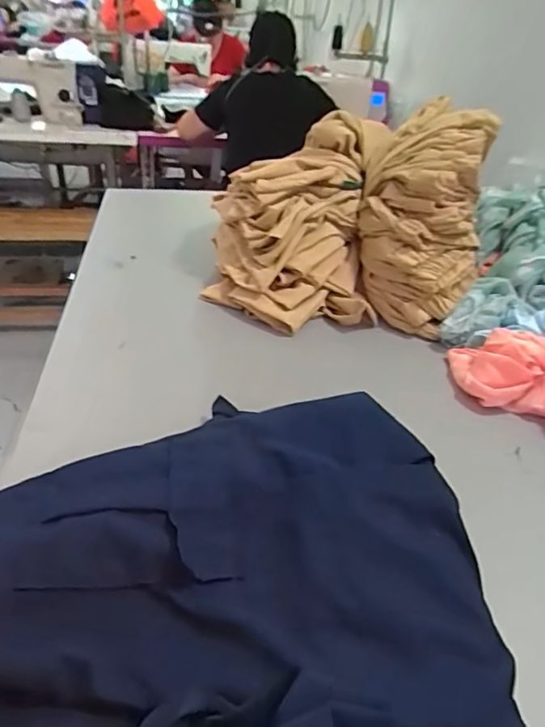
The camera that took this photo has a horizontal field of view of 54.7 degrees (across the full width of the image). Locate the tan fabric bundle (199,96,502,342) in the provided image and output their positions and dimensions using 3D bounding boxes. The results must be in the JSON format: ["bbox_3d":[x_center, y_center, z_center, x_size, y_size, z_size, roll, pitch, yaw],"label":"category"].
[{"bbox_3d":[0.131,-0.263,0.919,0.452,0.286,0.340,7,35,5],"label":"tan fabric bundle"}]

